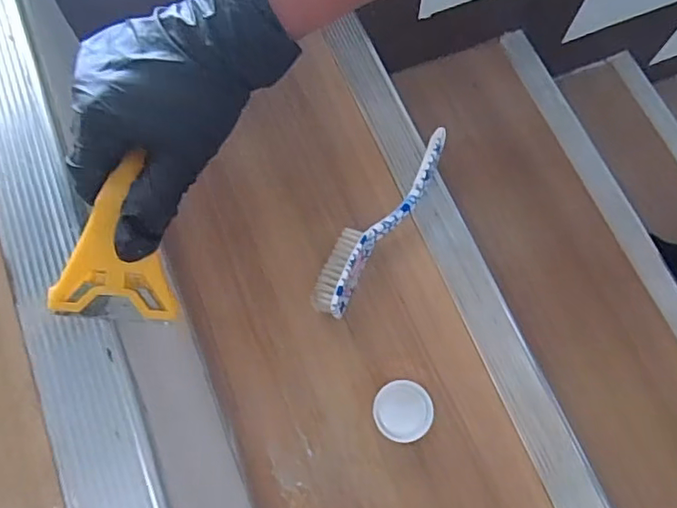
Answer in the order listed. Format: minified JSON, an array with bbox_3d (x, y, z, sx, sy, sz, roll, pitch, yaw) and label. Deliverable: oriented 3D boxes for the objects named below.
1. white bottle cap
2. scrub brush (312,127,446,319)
[{"bbox_3d":[0.053,0.132,0.462,0.047,0.023,0.048,0,72,0],"label":"white bottle cap"},{"bbox_3d":[0.041,-0.034,0.505,0.041,0.037,0.207,33,75,9],"label":"scrub brush"}]

